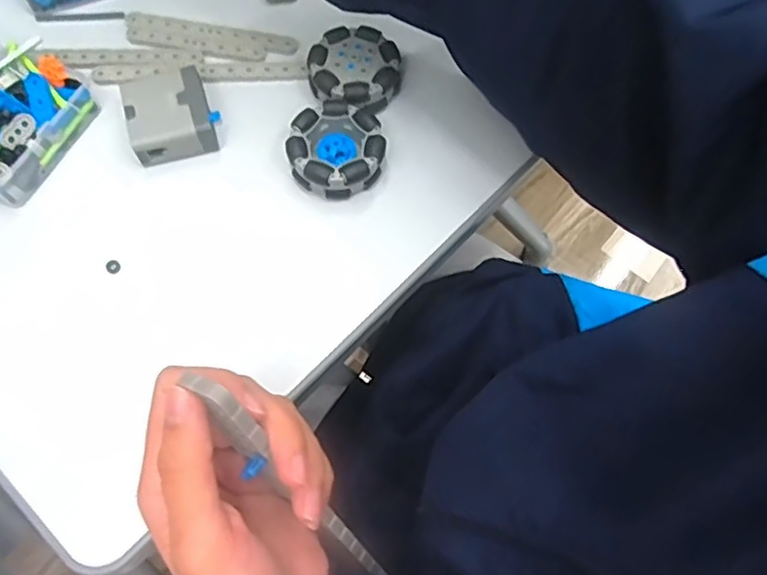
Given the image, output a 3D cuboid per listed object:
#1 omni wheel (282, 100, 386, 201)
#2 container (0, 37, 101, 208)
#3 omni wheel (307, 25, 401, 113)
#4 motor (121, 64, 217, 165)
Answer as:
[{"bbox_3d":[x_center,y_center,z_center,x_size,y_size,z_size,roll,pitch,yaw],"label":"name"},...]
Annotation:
[{"bbox_3d":[-0.031,-0.087,0.398,0.059,0.026,0.057,0,66,-1],"label":"omni wheel"},{"bbox_3d":[-0.238,-0.106,0.390,0.071,0.037,0.096,26,68,10],"label":"container"},{"bbox_3d":[-0.021,-0.147,0.422,0.058,0.023,0.059,0,66,-1],"label":"omni wheel"},{"bbox_3d":[-0.140,-0.112,0.403,0.051,0.025,0.057,-15,67,-8],"label":"motor"}]

